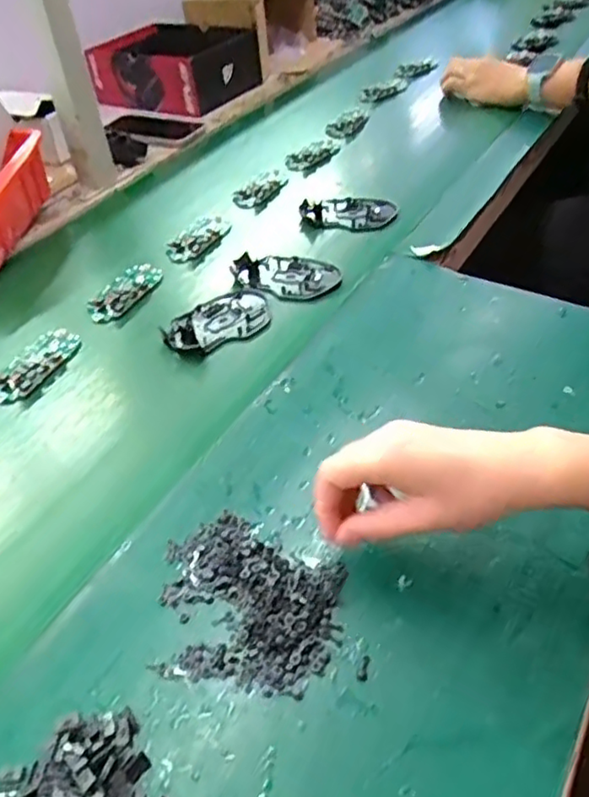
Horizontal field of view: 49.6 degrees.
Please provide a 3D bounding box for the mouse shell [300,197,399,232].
[{"bbox_3d":[0.064,-0.224,0.774,0.111,0.015,0.069,9,45,13],"label":"mouse shell"}]

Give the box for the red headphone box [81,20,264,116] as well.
[{"bbox_3d":[-0.215,-0.583,1.116,0.245,0.082,0.218,26,51,28],"label":"red headphone box"}]

